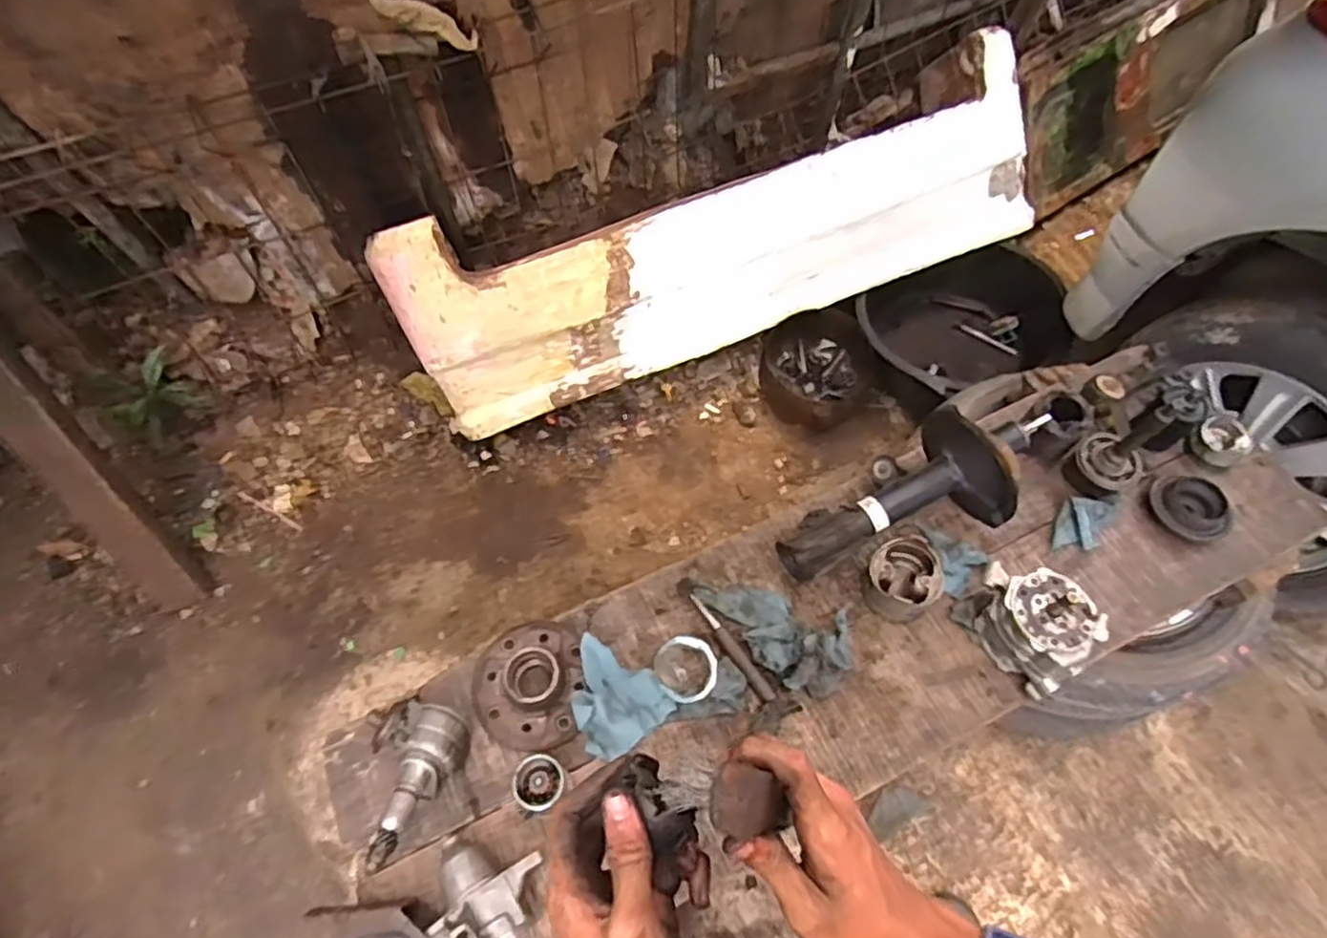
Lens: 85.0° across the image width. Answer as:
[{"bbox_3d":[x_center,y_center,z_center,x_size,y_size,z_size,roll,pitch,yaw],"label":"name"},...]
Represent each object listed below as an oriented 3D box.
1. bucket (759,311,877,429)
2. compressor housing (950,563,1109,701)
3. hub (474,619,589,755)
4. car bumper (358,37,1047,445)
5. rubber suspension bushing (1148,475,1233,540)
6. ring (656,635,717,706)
[{"bbox_3d":[0.335,-0.225,1.646,0.255,0.176,0.246,38,65,19],"label":"bucket"},{"bbox_3d":[0.437,0.177,0.856,0.099,0.101,0.139,-32,62,-18],"label":"compressor housing"},{"bbox_3d":[-0.154,0.244,0.830,0.126,0.054,0.139,-15,58,-8],"label":"hub"},{"bbox_3d":[0.152,-0.489,1.520,1.389,0.490,0.170,-19,32,-12],"label":"car bumper"},{"bbox_3d":[0.705,0.047,0.961,0.095,0.036,0.094,-1,57,1],"label":"rubber suspension bushing"},{"bbox_3d":[0.028,0.236,0.863,0.075,0.020,0.079,-1,57,1],"label":"ring"}]

